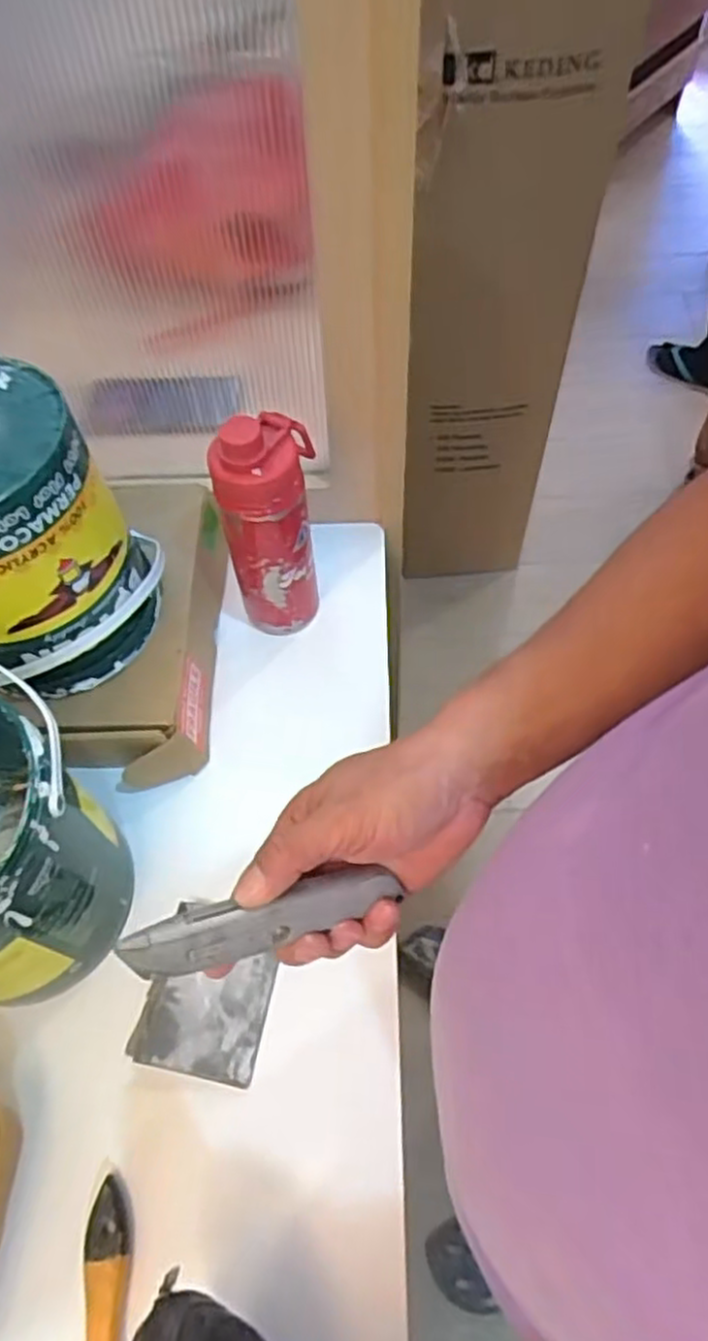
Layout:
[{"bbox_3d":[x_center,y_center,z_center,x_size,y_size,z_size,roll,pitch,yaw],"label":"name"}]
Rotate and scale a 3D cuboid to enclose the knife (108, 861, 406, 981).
[{"bbox_3d":[-0.042,0.122,0.370,0.138,0.019,0.024,-9,58,-23],"label":"knife"}]

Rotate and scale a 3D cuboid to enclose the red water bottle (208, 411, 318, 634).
[{"bbox_3d":[-0.069,-0.120,0.635,0.069,0.224,0.077,5,60,4],"label":"red water bottle"}]

